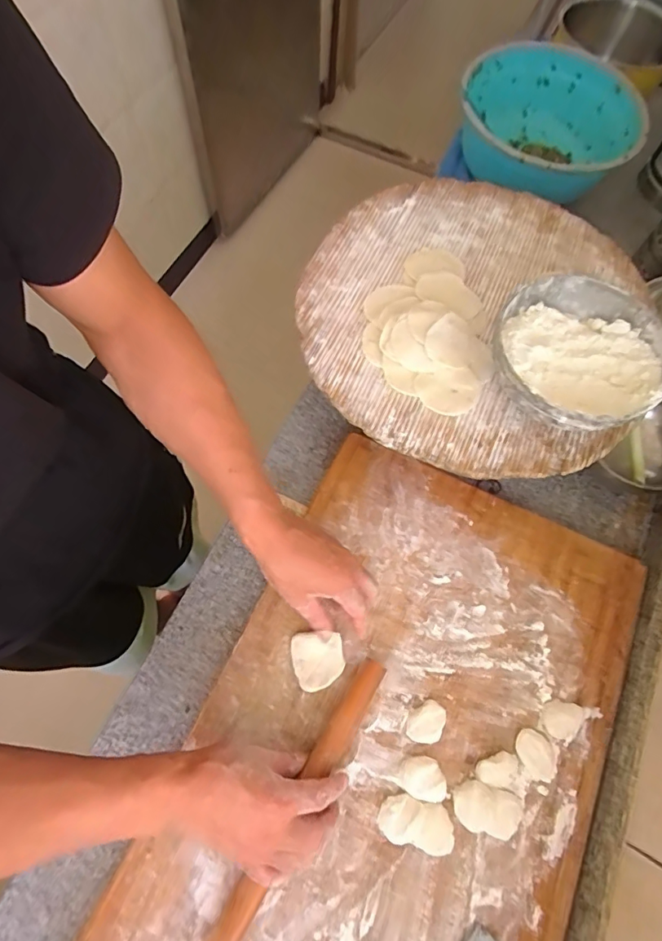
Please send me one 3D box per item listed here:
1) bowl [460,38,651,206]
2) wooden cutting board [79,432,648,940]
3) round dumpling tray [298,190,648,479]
[{"bbox_3d":[0.350,-0.548,0.761,0.272,0.139,0.278,1,69,-3],"label":"bowl"},{"bbox_3d":[0.070,0.279,0.485,0.385,0.039,0.576,25,70,7],"label":"wooden cutting board"},{"bbox_3d":[0.158,-0.192,0.556,0.374,0.024,0.392,21,69,5],"label":"round dumpling tray"}]

